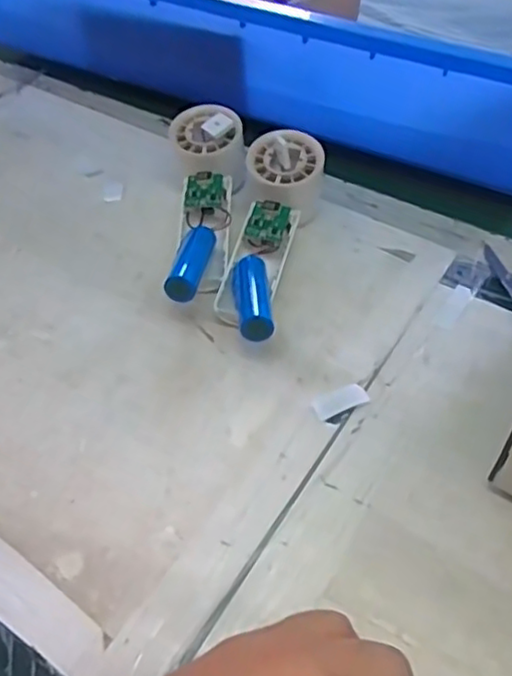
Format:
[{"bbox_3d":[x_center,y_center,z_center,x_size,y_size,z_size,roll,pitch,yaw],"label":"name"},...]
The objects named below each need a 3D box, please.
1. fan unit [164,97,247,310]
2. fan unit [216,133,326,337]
[{"bbox_3d":[-0.042,-0.099,0.490,0.056,0.055,0.180,2,65,5],"label":"fan unit"},{"bbox_3d":[0.010,-0.072,0.461,0.061,0.064,0.169,5,52,8],"label":"fan unit"}]

